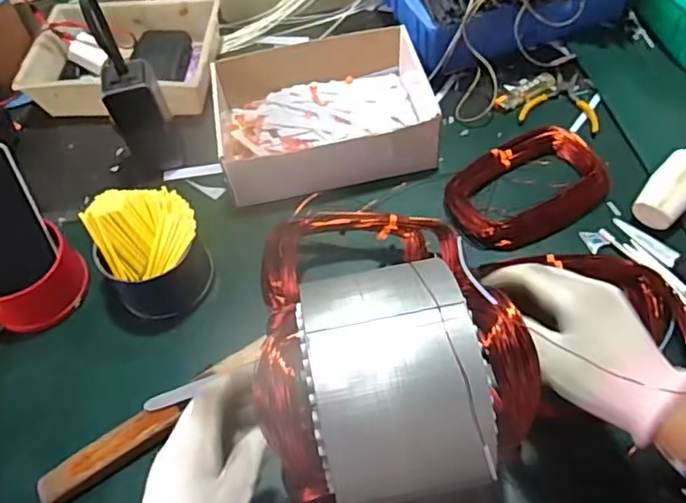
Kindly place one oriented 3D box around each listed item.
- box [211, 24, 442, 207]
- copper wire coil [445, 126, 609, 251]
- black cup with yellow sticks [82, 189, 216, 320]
[{"bbox_3d":[-0.024,-0.165,0.704,0.248,0.067,0.201,-11,57,-2],"label":"box"},{"bbox_3d":[0.198,-0.072,0.652,0.167,0.031,0.116,-27,59,-12],"label":"copper wire coil"},{"bbox_3d":[-0.190,0.000,0.598,0.100,0.095,0.097,-2,57,4],"label":"black cup with yellow sticks"}]

